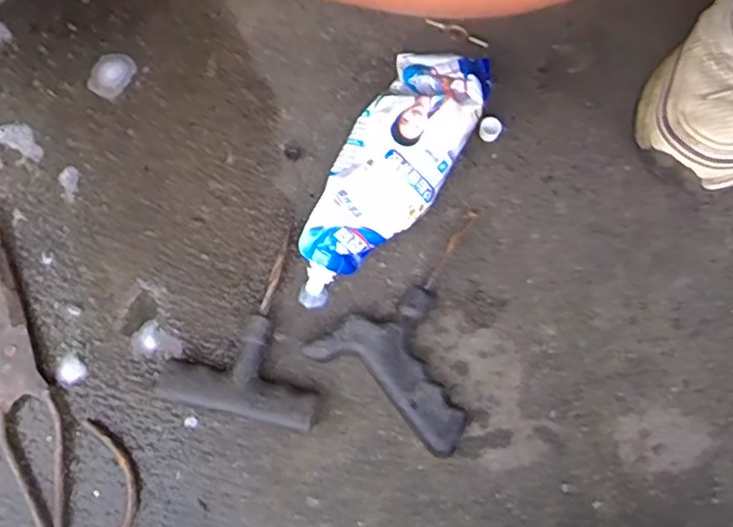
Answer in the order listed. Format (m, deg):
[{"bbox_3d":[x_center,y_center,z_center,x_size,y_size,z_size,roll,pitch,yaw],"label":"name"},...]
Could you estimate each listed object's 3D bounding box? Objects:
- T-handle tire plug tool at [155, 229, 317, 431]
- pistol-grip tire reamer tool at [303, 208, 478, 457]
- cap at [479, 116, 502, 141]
[{"bbox_3d":[-0.073,0.040,0.411,0.098,0.021,0.118,10,72,3],"label":"T-handle tire plug tool"},{"bbox_3d":[0.047,0.049,0.400,0.136,0.032,0.104,-37,76,-12],"label":"pistol-grip tire reamer tool"},{"bbox_3d":[0.089,-0.096,0.456,0.015,0.008,0.017,19,74,7],"label":"cap"}]

